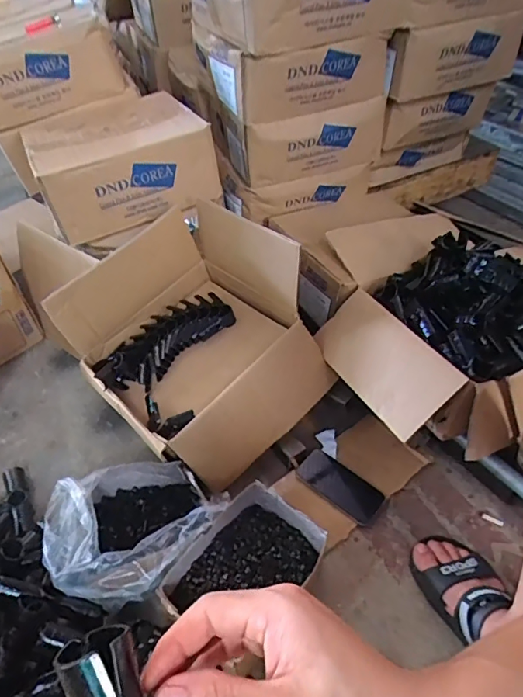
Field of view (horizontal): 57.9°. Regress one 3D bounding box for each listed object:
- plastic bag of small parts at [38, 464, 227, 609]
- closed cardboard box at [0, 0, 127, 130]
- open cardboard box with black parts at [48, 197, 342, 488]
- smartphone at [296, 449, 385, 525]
[{"bbox_3d":[-0.193,0.258,0.710,0.201,0.126,0.241,31,53,29],"label":"plastic bag of small parts"},{"bbox_3d":[-0.584,-0.747,1.178,0.353,0.153,0.649,-20,47,-17],"label":"closed cardboard box"},{"bbox_3d":[-0.128,-0.026,0.840,0.329,0.254,0.414,-32,52,-27],"label":"open cardboard box with black parts"},{"bbox_3d":[0.135,0.233,0.812,0.142,0.012,0.067,35,67,22],"label":"smartphone"}]

